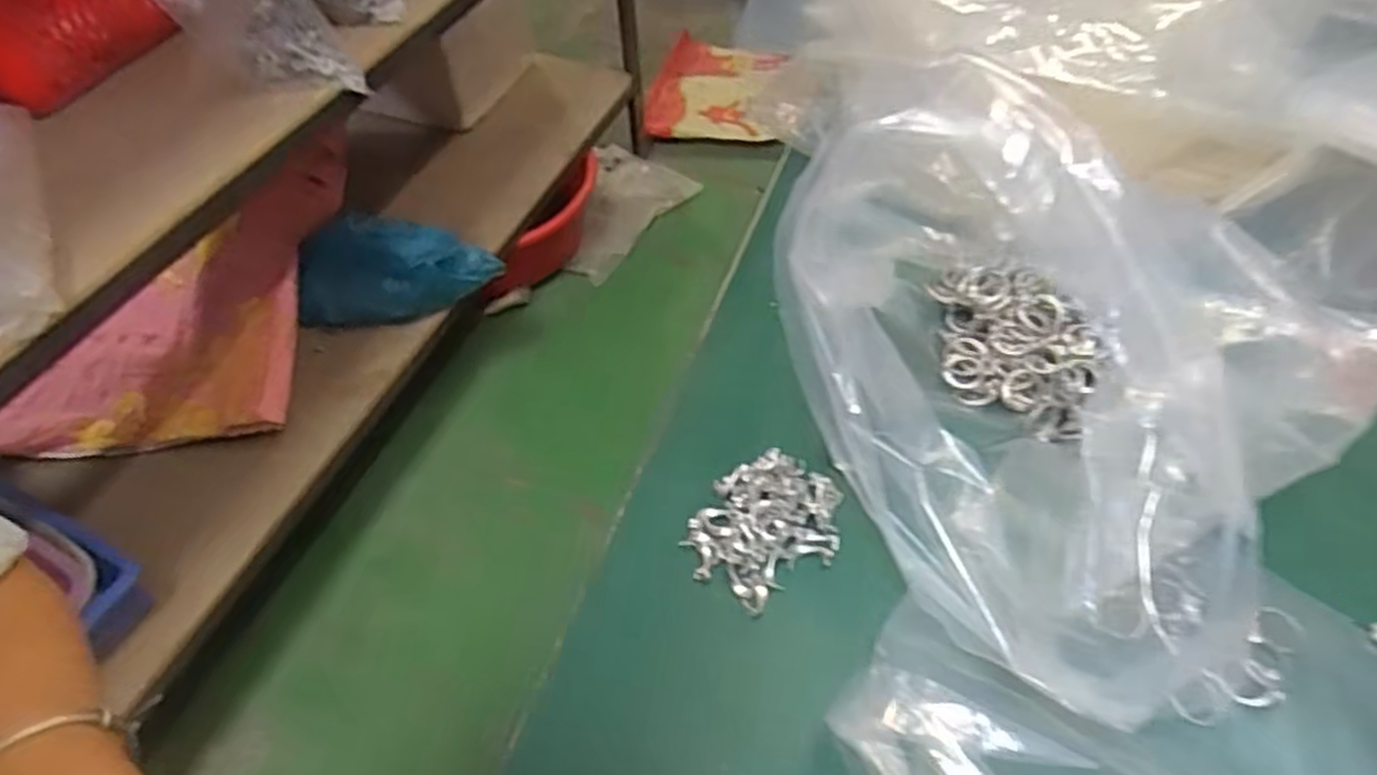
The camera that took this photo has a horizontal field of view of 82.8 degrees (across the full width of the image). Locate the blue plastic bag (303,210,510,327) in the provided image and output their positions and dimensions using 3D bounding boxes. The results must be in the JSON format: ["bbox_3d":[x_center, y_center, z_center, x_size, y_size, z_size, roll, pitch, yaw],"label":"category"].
[{"bbox_3d":[-0.423,-0.166,1.124,0.283,0.111,0.104,1,51,2],"label":"blue plastic bag"}]

